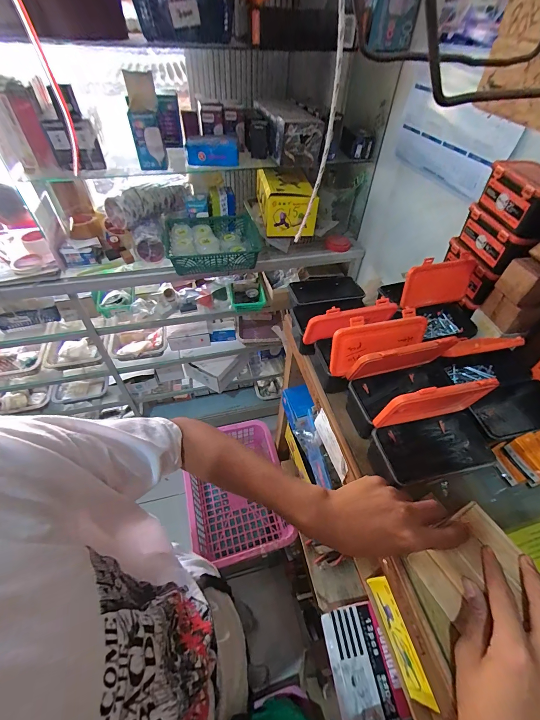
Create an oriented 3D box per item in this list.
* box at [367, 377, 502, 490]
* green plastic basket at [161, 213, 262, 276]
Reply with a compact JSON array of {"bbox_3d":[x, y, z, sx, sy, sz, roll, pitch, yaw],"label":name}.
[{"bbox_3d":[0.218,0.090,0.374,0.154,0.120,0.084,-12,51,-13],"label":"box"},{"bbox_3d":[-0.182,-0.378,1.005,0.309,0.096,0.228,-9,50,-10],"label":"green plastic basket"}]

